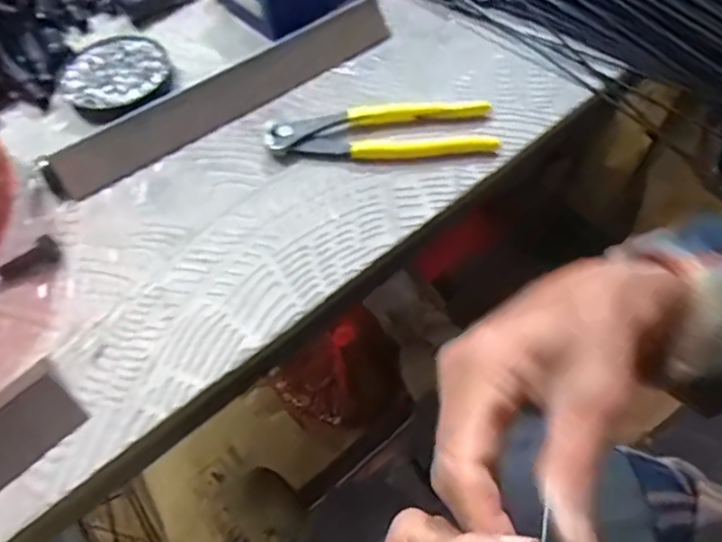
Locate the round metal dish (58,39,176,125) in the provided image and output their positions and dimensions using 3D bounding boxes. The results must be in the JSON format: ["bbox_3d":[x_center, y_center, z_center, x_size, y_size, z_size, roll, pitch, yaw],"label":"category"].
[{"bbox_3d":[-0.198,-0.158,0.458,0.083,0.017,0.070,-36,65,-17],"label":"round metal dish"}]

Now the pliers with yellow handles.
[{"bbox_3d":[0.015,-0.101,0.409,0.161,0.013,0.042,-4,60,0],"label":"pliers with yellow handles"}]

